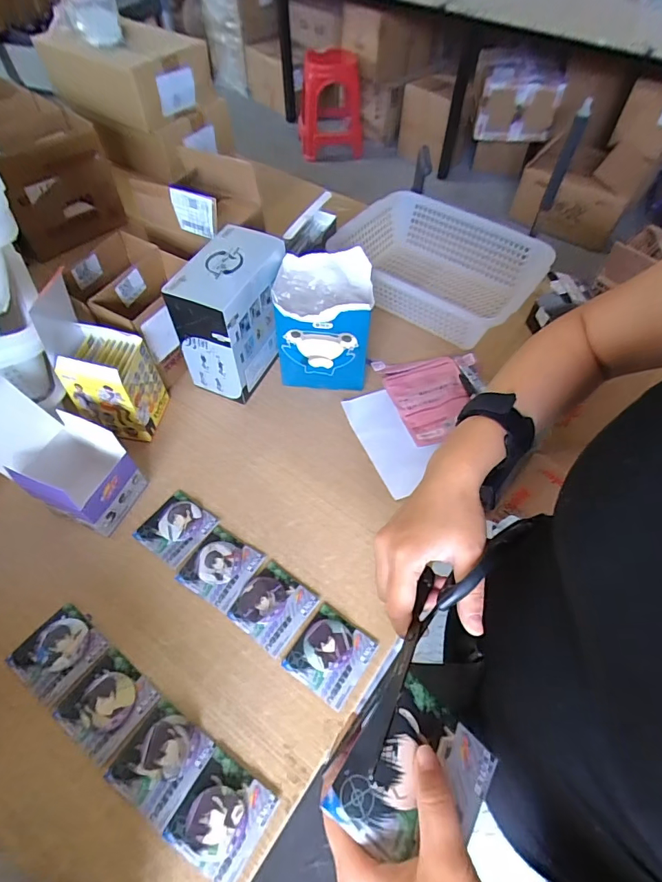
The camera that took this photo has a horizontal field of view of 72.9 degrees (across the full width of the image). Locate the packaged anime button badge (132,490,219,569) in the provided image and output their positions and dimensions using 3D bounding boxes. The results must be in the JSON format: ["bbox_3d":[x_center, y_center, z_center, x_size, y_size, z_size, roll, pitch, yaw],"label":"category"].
[{"bbox_3d":[-0.211,0.116,0.608,0.087,0.010,0.084,29,61,18],"label":"packaged anime button badge"}]

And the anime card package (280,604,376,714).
[{"bbox_3d":[-0.001,0.246,0.522,0.083,0.015,0.086,29,61,18],"label":"anime card package"}]

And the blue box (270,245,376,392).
[{"bbox_3d":[-0.009,-0.179,0.703,0.139,0.179,0.119,6,57,5],"label":"blue box"}]

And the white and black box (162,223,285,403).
[{"bbox_3d":[-0.147,-0.190,0.697,0.103,0.202,0.169,20,59,13],"label":"white and black box"}]

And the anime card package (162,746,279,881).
[{"bbox_3d":[-0.108,0.367,0.439,0.083,0.017,0.085,26,60,16],"label":"anime card package"}]

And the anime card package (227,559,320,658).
[{"bbox_3d":[-0.071,0.201,0.549,0.084,0.018,0.085,31,62,19],"label":"anime card package"}]

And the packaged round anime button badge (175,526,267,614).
[{"bbox_3d":[-0.142,0.161,0.575,0.084,0.015,0.085,25,60,16],"label":"packaged round anime button badge"}]

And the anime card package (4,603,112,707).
[{"bbox_3d":[-0.316,0.243,0.520,0.087,0.015,0.083,30,62,19],"label":"anime card package"}]

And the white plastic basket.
[{"bbox_3d":[0.192,-0.311,0.845,0.344,0.123,0.261,32,62,20],"label":"white plastic basket"}]

